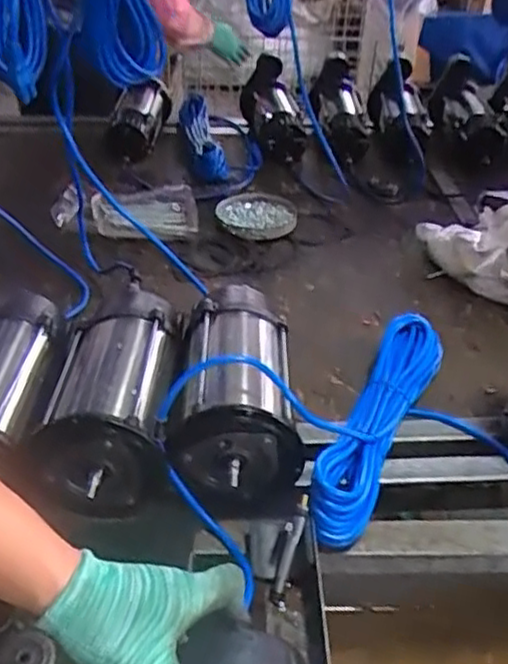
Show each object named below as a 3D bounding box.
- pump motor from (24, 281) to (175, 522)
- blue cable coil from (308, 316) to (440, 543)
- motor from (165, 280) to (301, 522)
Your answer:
[{"bbox_3d":[-0.157,0.066,0.782,0.122,0.123,0.255,2,38,-1],"label":"pump motor"},{"bbox_3d":[0.143,0.094,0.799,0.075,0.060,0.354,19,41,20],"label":"blue cable coil"},{"bbox_3d":[-0.018,0.058,0.788,0.132,0.143,0.252,2,38,0],"label":"motor"}]

